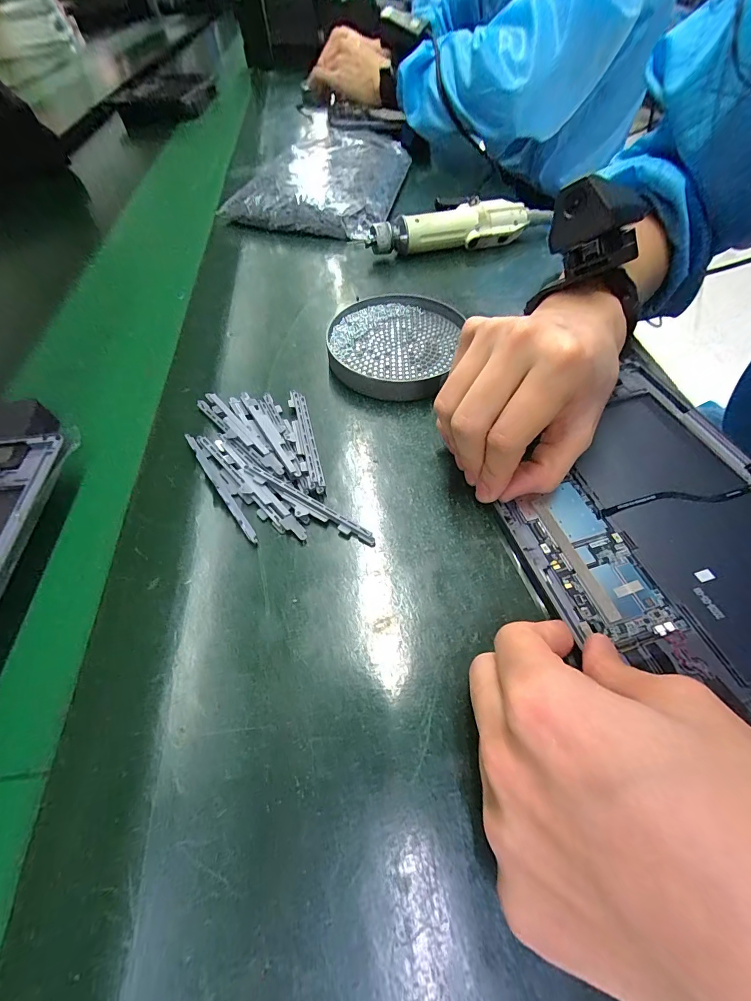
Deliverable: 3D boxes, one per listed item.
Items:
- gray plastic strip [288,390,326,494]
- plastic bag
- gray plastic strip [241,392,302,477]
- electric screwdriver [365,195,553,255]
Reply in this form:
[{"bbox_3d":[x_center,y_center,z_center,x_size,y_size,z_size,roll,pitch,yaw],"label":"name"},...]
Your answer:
[{"bbox_3d":[-0.048,-0.043,0.261,0.012,0.008,0.095,-13,56,-7],"label":"gray plastic strip"},{"bbox_3d":[-0.049,-0.408,0.479,0.174,0.040,0.282,15,57,13],"label":"plastic bag"},{"bbox_3d":[-0.072,-0.047,0.261,0.009,0.004,0.090,-29,59,-17],"label":"gray plastic strip"},{"bbox_3d":[0.093,-0.303,0.418,0.205,0.037,0.046,-12,55,-6],"label":"electric screwdriver"}]

